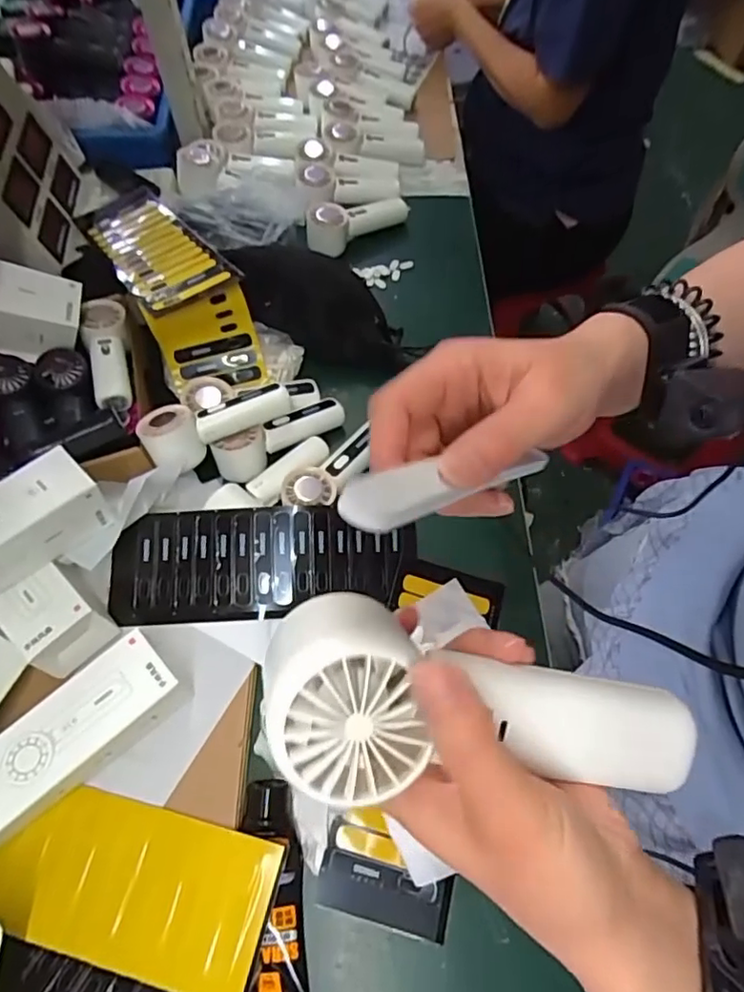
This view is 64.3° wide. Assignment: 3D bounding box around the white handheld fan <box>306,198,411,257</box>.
[{"bbox_3d":[-0.022,-0.403,0.863,0.166,0.052,0.059,-30,67,-28],"label":"white handheld fan"}]

